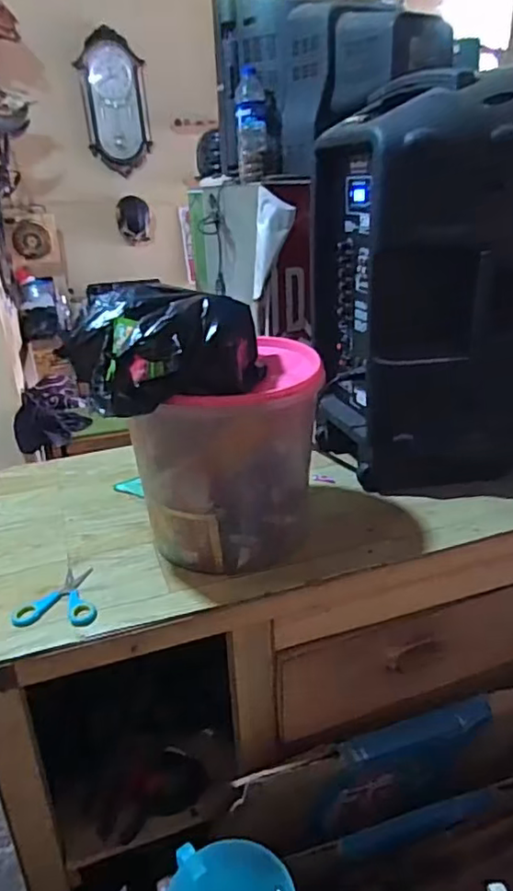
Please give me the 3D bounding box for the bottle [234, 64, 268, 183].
[{"bbox_3d":[-0.011,-0.741,1.382,0.069,0.233,0.072,-4,24,1],"label":"bottle"}]

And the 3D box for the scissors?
[{"bbox_3d":[-0.232,0.180,0.722,0.096,0.009,0.109,-3,24,3],"label":"scissors"}]

